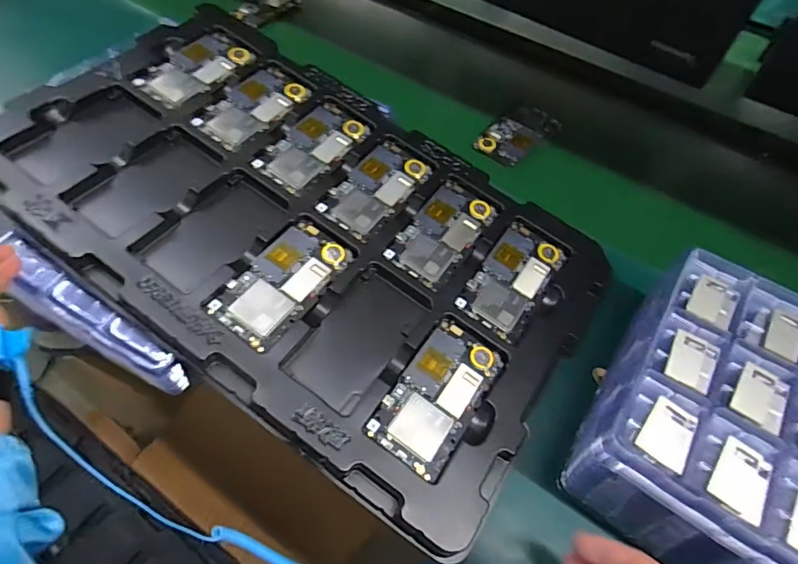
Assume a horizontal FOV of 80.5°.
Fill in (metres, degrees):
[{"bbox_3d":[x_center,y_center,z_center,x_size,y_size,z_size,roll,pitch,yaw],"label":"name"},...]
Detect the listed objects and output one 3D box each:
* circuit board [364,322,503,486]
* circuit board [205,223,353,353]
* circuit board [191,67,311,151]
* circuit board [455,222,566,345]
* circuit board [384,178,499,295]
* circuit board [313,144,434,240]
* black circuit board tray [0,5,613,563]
[{"bbox_3d":[0.035,0.091,0.395,0.068,0.009,0.129,31,58,16],"label":"circuit board"},{"bbox_3d":[-0.103,-0.002,0.418,0.063,0.009,0.125,30,58,15],"label":"circuit board"},{"bbox_3d":[-0.160,-0.192,0.516,0.068,0.004,0.122,36,63,7],"label":"circuit board"},{"bbox_3d":[0.113,-0.002,0.466,0.066,0.004,0.126,35,65,9],"label":"circuit board"},{"bbox_3d":[0.044,-0.053,0.476,0.066,0.013,0.126,33,59,17],"label":"circuit board"},{"bbox_3d":[-0.025,-0.099,0.487,0.064,0.010,0.124,31,58,16],"label":"circuit board"},{"bbox_3d":[-0.086,-0.063,0.460,0.551,0.028,0.337,35,61,9],"label":"black circuit board tray"}]

